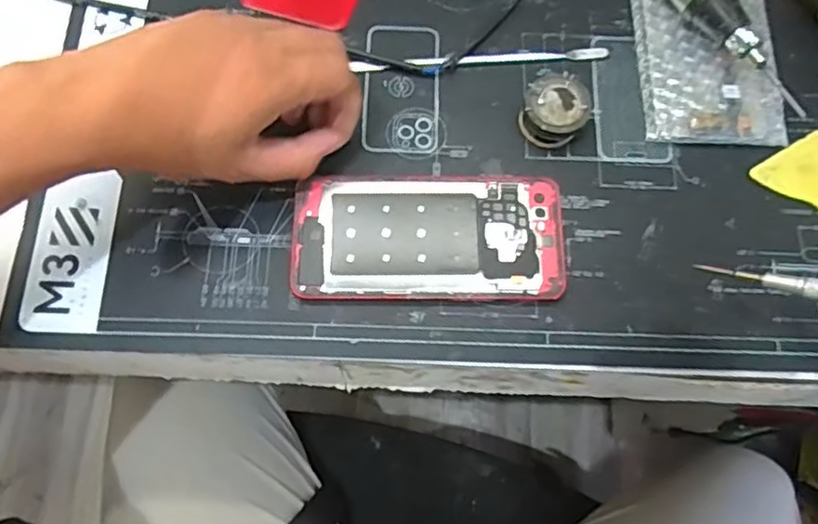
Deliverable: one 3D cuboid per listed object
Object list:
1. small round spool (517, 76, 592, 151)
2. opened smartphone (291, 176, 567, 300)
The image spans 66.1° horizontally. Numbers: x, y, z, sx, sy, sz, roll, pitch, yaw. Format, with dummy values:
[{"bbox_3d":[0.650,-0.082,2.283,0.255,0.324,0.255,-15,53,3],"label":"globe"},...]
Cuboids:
[{"bbox_3d":[0.087,-0.090,0.377,0.037,0.024,0.034,0,74,0],"label":"small round spool"},{"bbox_3d":[0.012,-0.014,0.362,0.151,0.010,0.073,0,74,-1],"label":"opened smartphone"}]

